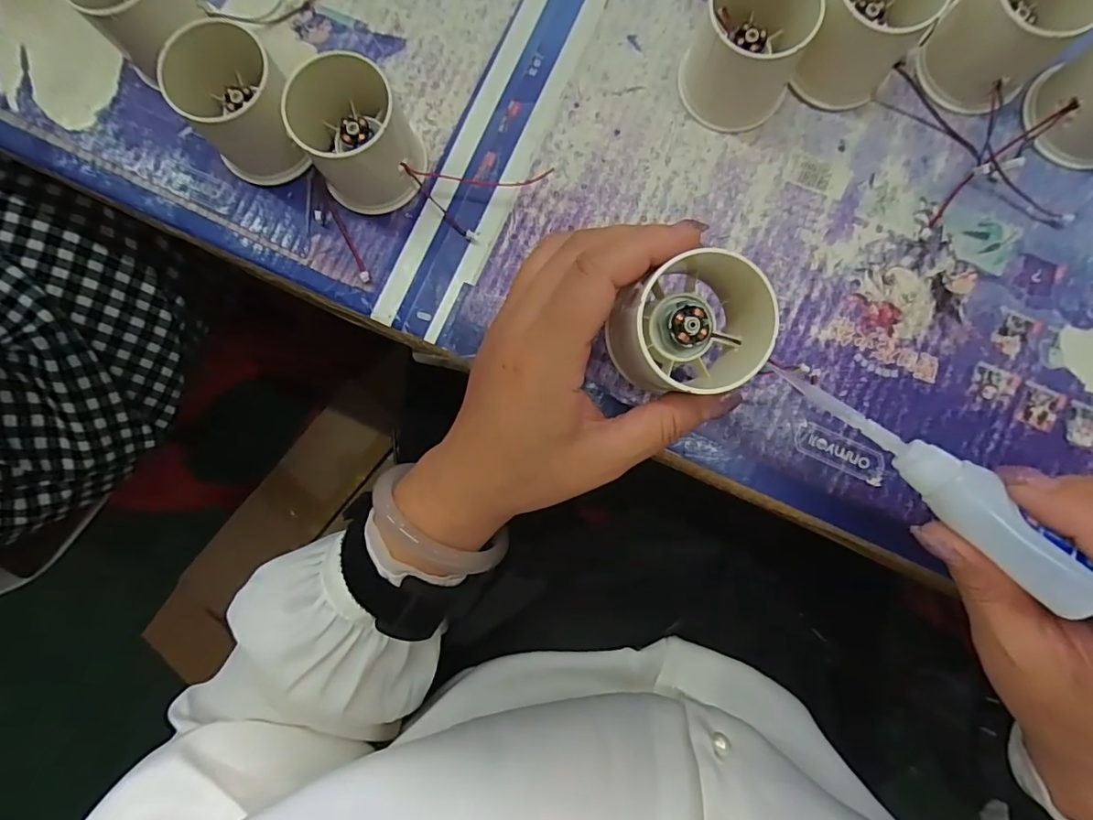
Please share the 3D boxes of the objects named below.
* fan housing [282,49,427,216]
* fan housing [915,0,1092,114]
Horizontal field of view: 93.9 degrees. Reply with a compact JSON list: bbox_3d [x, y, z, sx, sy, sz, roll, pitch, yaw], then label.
[{"bbox_3d":[-0.092,-0.133,0.252,0.051,0.056,0.046,-30,86,0],"label":"fan housing"},{"bbox_3d":[0.222,-0.184,0.245,0.056,0.047,0.053,-45,86,0],"label":"fan housing"}]

